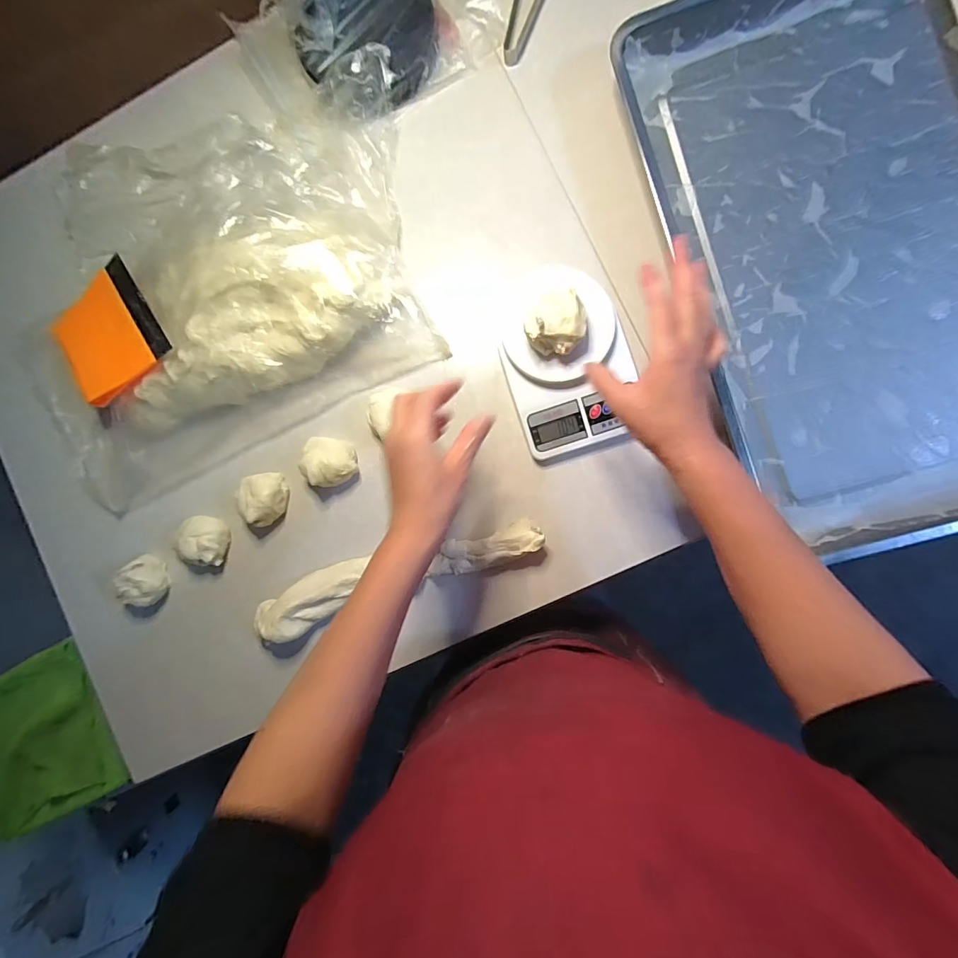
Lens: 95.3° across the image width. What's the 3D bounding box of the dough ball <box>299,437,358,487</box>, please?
[{"bbox_3d":[-0.175,-0.021,0.515,0.057,0.042,0.058,0,89,7],"label":"dough ball"}]

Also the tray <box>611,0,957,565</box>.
[{"bbox_3d":[0.406,-0.243,0.449,0.395,0.054,0.581,-15,88,6],"label":"tray"}]

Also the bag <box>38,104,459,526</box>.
[{"bbox_3d":[-0.343,-0.240,0.520,0.543,0.081,0.417,-24,87,6],"label":"bag"}]

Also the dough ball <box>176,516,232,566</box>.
[{"bbox_3d":[-0.332,0.072,0.532,0.047,0.035,0.054,15,91,7],"label":"dough ball"}]

